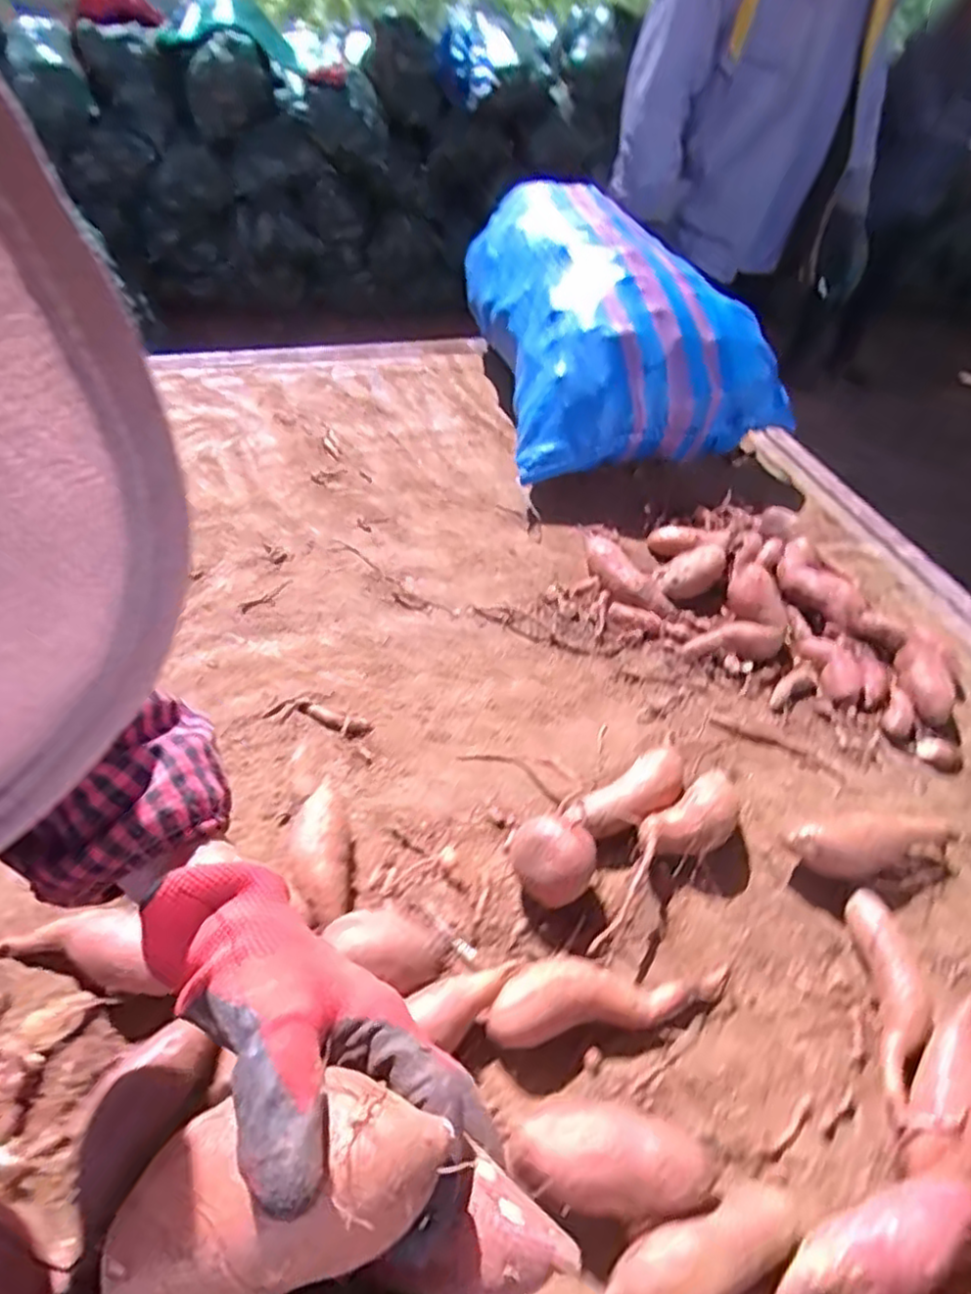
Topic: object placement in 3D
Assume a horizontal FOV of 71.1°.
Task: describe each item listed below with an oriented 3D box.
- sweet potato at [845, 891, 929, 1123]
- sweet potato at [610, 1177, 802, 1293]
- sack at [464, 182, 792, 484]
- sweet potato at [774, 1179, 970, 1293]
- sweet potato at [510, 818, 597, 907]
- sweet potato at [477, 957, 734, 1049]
[{"bbox_3d":[0.324,0.278,0.533,0.050,0.038,0.161,10,46,4],"label":"sweet potato"},{"bbox_3d":[0.136,0.373,0.419,0.126,0.044,0.047,-14,49,-18],"label":"sweet potato"},{"bbox_3d":[0.183,-0.534,1.103,0.363,0.232,0.535,-9,46,-15],"label":"sack"},{"bbox_3d":[0.243,0.378,0.425,0.153,0.041,0.048,-8,47,-14],"label":"sweet potato"},{"bbox_3d":[0.056,0.187,0.574,0.064,0.063,0.060,3,44,-3],"label":"sweet potato"},{"bbox_3d":[0.095,0.264,0.522,0.191,0.040,0.058,-4,46,-10],"label":"sweet potato"}]

